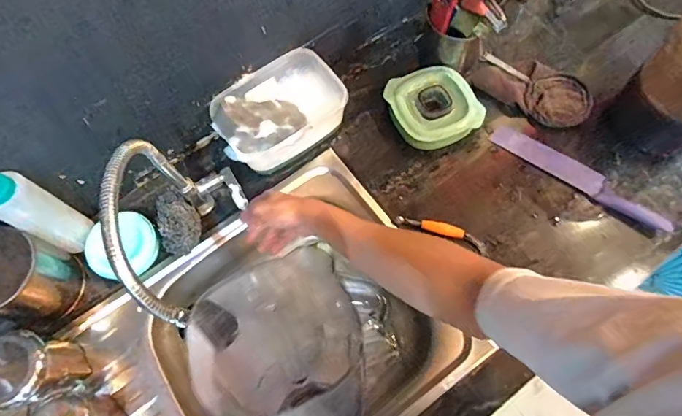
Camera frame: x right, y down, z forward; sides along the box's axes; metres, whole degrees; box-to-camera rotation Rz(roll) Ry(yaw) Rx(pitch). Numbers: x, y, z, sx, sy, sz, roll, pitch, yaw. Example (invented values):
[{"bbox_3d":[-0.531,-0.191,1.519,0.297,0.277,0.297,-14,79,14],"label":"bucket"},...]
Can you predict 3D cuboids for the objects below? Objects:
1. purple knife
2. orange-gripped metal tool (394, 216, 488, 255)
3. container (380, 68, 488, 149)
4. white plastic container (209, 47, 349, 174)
[{"bbox_3d":[0.376,-0.052,0.691,0.286,0.018,0.039,35,73,14],"label":"purple knife"},{"bbox_3d":[0.157,0.035,0.677,0.144,0.013,0.024,19,70,9],"label":"orange-gripped metal tool"},{"bbox_3d":[0.155,-0.167,0.737,0.136,0.041,0.137,-25,70,-8],"label":"container"},{"bbox_3d":[-0.096,-0.152,0.707,0.204,0.101,0.149,-36,72,-12],"label":"white plastic container"}]

